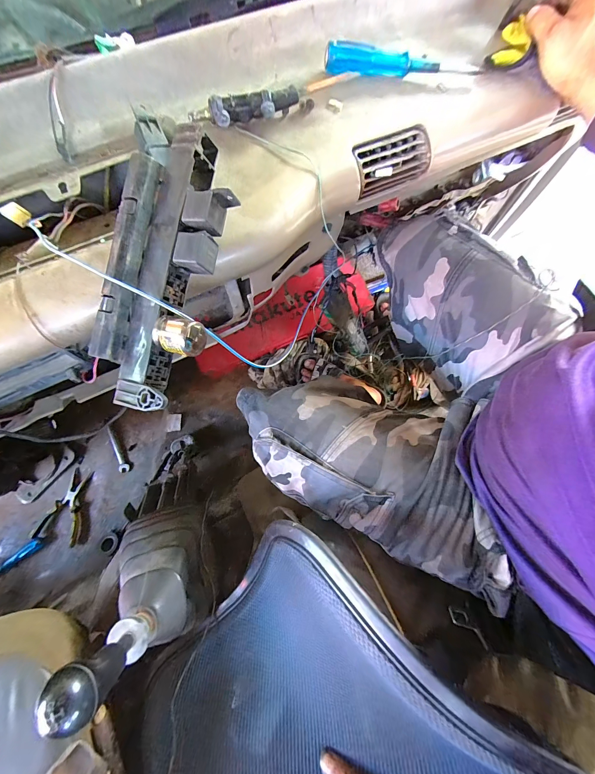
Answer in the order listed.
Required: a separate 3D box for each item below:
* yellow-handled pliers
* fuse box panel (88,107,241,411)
[{"bbox_3d":[-0.603,0.313,0.786,0.109,0.011,0.179,14,75,3],"label":"yellow-handled pliers"},{"bbox_3d":[-0.123,-0.110,0.277,0.091,0.040,0.253,12,92,2],"label":"fuse box panel"}]

